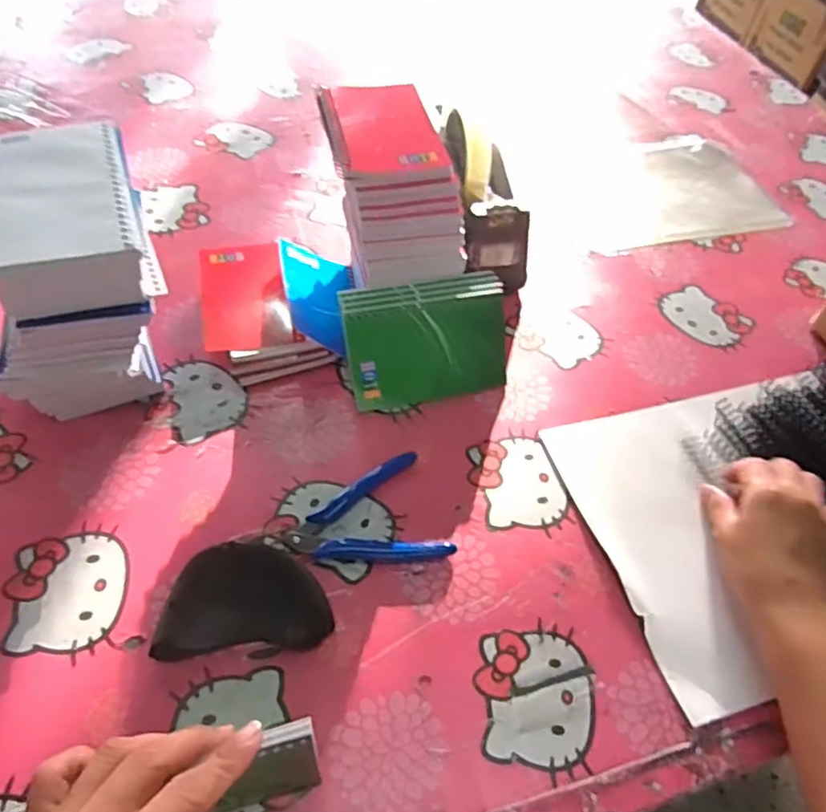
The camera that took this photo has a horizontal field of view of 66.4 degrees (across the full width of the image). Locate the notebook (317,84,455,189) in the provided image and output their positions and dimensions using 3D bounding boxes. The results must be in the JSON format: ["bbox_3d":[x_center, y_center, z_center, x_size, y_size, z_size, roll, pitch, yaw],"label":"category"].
[{"bbox_3d":[-0.027,-0.222,0.507,0.084,0.013,0.131,-9,54,-12],"label":"notebook"}]

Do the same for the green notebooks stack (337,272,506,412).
[{"bbox_3d":[0.012,-0.053,0.520,0.129,0.093,0.021,-10,17,-12],"label":"green notebooks stack"}]

